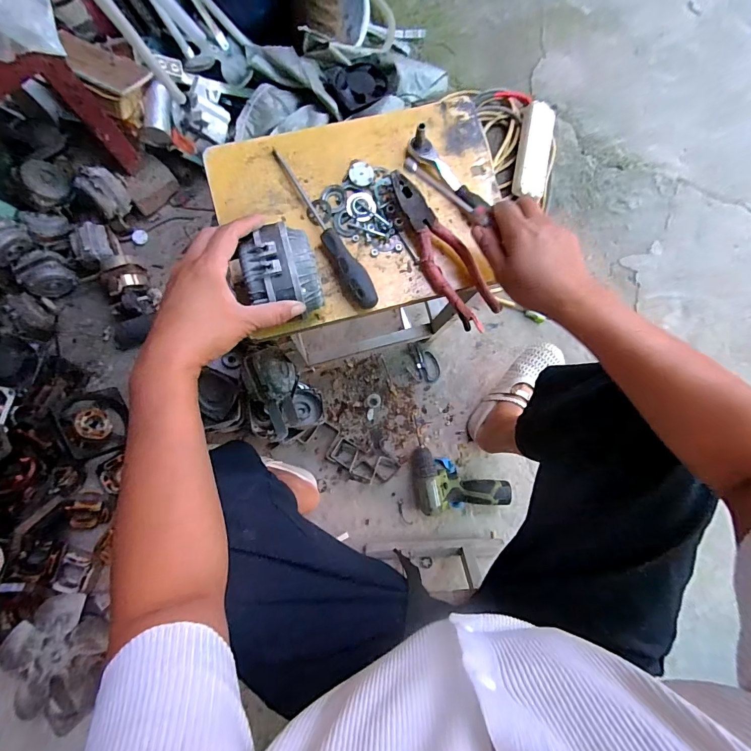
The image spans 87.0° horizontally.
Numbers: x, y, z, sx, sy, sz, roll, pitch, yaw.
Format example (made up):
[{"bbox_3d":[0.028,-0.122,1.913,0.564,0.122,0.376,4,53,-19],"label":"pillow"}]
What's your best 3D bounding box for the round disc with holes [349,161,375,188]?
[{"bbox_3d":[-0.016,-0.236,0.465,0.029,0.004,0.028,0,82,-4],"label":"round disc with holes"}]

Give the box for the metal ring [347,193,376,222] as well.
[{"bbox_3d":[-0.017,-0.196,0.460,0.032,0.007,0.034,0,82,-4],"label":"metal ring"}]

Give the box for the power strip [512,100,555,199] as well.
[{"bbox_3d":[0.386,-0.542,0.954,0.083,0.039,0.223,9,82,-2],"label":"power strip"}]

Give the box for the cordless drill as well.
[{"bbox_3d":[0.180,0.214,0.849,0.198,0.051,0.141,-8,83,-5],"label":"cordless drill"}]

